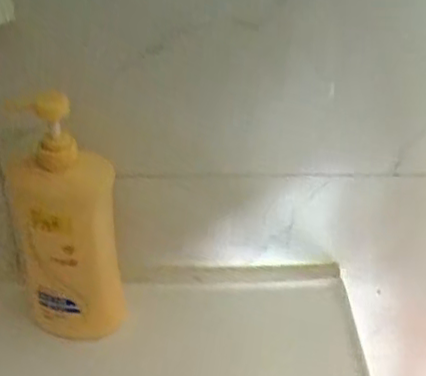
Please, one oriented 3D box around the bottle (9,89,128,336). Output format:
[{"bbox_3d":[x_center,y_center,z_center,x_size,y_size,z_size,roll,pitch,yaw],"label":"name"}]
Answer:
[{"bbox_3d":[-0.141,0.033,0.666,0.094,0.246,0.103,-7,37,-10],"label":"bottle"}]

